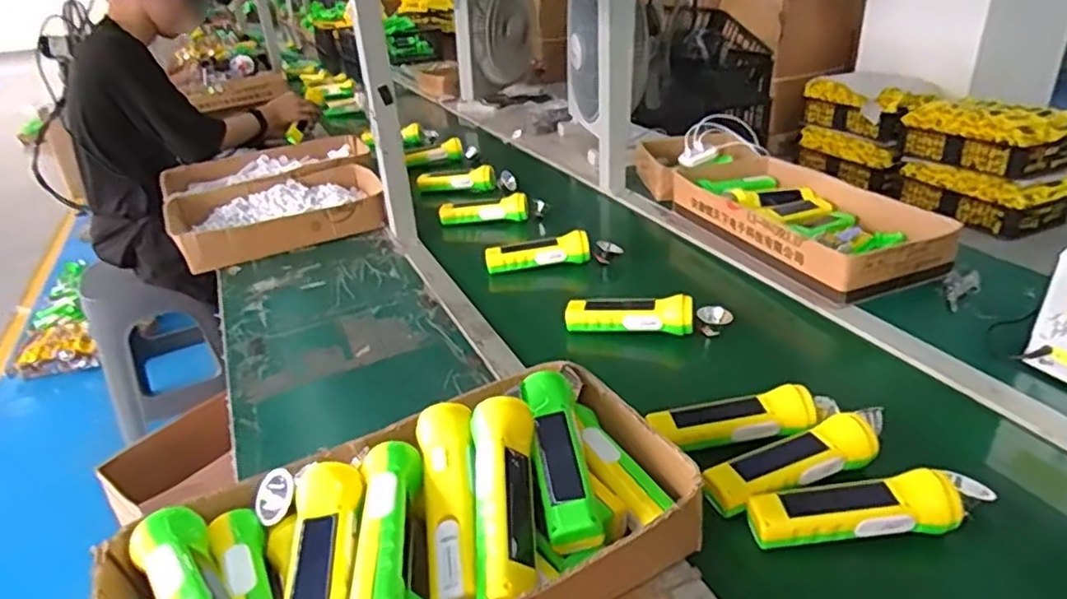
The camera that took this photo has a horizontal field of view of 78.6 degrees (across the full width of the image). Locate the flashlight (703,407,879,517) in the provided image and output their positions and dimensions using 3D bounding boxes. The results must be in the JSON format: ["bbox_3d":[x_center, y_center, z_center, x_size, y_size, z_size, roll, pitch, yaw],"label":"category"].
[{"bbox_3d":[0.253,0.152,0.610,0.204,0.041,0.054,-14,30,-15],"label":"flashlight"}]

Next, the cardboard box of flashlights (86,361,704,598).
[{"bbox_3d":[-0.093,0.192,0.520,0.434,0.108,0.225,-18,31,-22],"label":"cardboard box of flashlights"}]

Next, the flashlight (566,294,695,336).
[{"bbox_3d":[0.124,0.017,0.854,0.164,0.039,0.046,2,29,13],"label":"flashlight"}]

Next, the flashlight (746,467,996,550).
[{"bbox_3d":[0.287,0.177,0.559,0.203,0.048,0.052,-5,29,1],"label":"flashlight"}]

